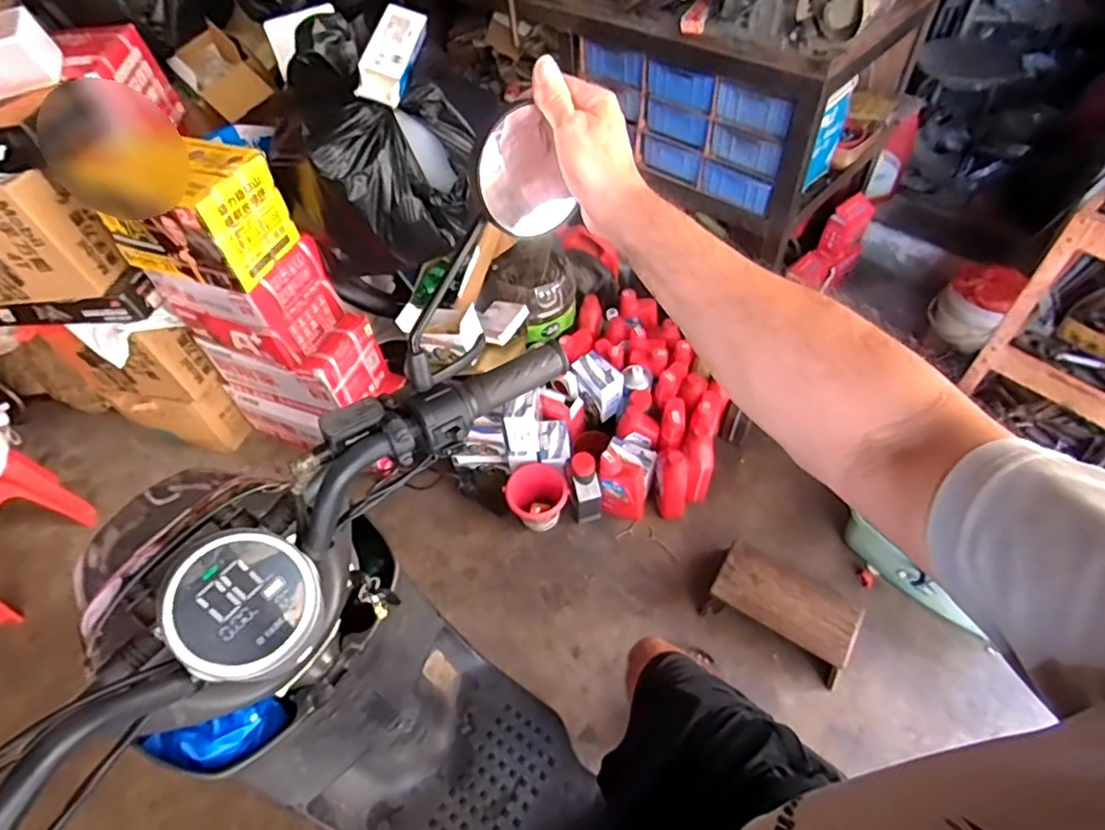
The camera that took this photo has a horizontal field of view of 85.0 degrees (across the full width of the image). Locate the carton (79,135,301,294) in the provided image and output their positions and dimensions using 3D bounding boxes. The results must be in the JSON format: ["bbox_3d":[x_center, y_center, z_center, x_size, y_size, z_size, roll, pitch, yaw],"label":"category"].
[{"bbox_3d":[-0.734,-0.422,1.238,0.322,0.203,0.210,16,56,15],"label":"carton"}]

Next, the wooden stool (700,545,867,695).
[{"bbox_3d":[0.528,0.442,1.388,0.311,0.107,0.159,26,59,20],"label":"wooden stool"}]

